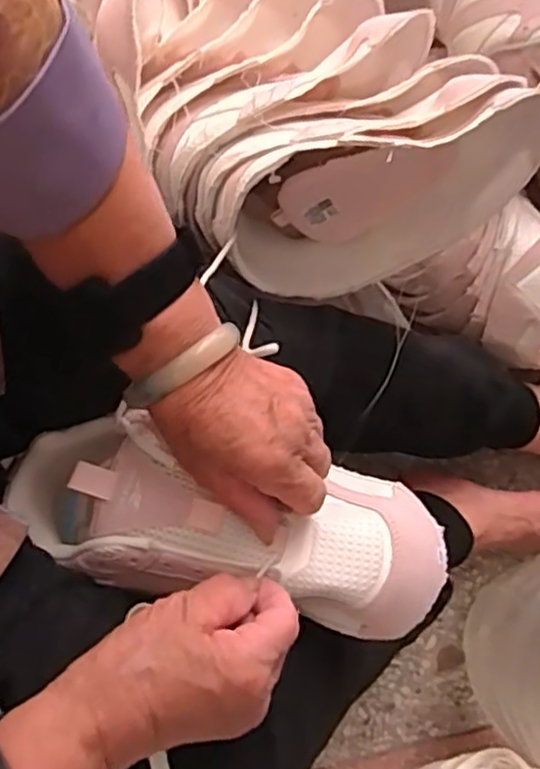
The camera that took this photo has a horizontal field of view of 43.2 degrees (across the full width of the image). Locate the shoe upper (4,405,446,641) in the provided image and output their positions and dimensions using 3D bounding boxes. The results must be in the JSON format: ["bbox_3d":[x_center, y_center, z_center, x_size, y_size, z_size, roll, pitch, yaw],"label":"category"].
[{"bbox_3d":[-0.026,0.077,0.380,0.239,0.073,0.087,12,79,3],"label":"shoe upper"}]

